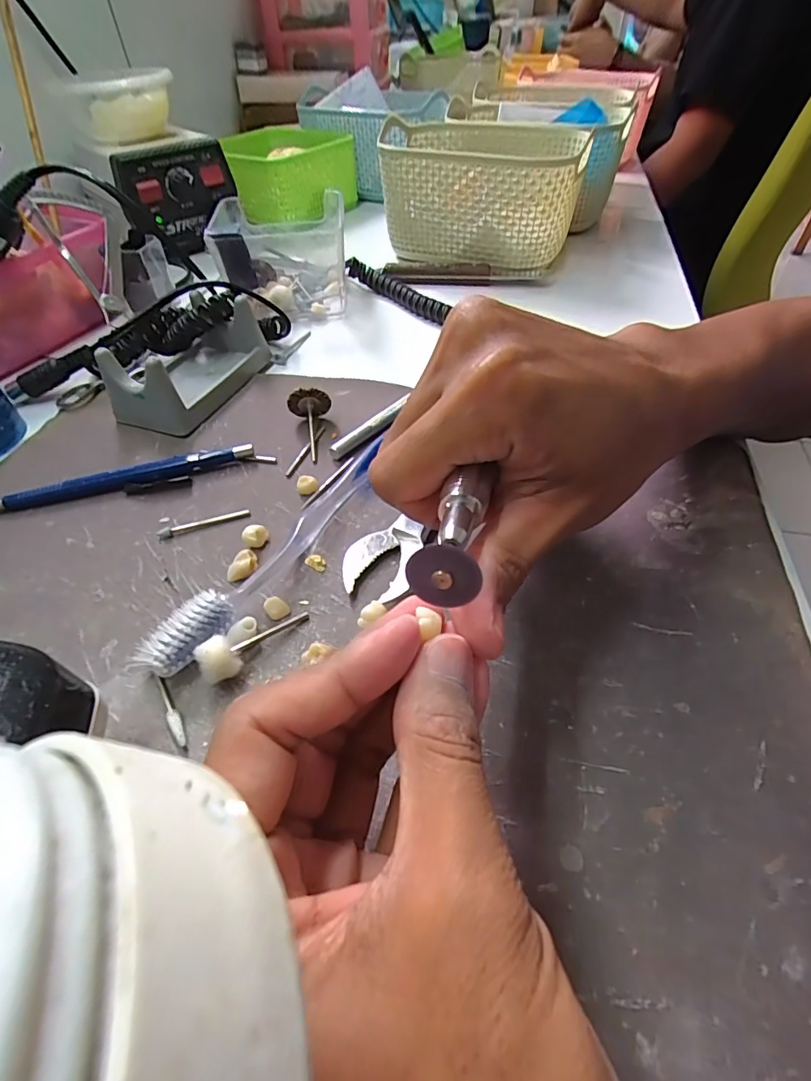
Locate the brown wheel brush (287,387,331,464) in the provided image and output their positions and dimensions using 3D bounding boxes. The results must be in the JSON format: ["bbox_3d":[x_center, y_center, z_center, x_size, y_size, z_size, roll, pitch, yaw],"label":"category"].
[{"bbox_3d":[-0.051,-0.065,0.271,0.023,0.022,0.041,-12,50,-8],"label":"brown wheel brush"}]

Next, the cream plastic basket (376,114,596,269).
[{"bbox_3d":[0.066,-0.307,0.439,0.171,0.081,0.130,18,52,16],"label":"cream plastic basket"}]

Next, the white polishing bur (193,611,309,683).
[{"bbox_3d":[-0.058,0.037,0.188,0.015,0.010,0.043,37,42,28],"label":"white polishing bur"}]

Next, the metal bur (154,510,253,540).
[{"bbox_3d":[-0.095,-0.008,0.235,0.042,0.004,0.005,-15,50,-11],"label":"metal bur"}]

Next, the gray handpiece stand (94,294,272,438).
[{"bbox_3d":[-0.136,-0.112,0.303,0.059,0.039,0.098,15,51,14],"label":"gray handpiece stand"}]

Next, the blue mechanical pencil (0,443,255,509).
[{"bbox_3d":[-0.145,-0.031,0.253,0.131,0.010,0.011,-14,50,-10],"label":"blue mechanical pencil"}]

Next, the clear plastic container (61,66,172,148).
[{"bbox_3d":[-0.254,-0.395,0.447,0.088,0.044,0.088,-20,52,-15],"label":"clear plastic container"}]

